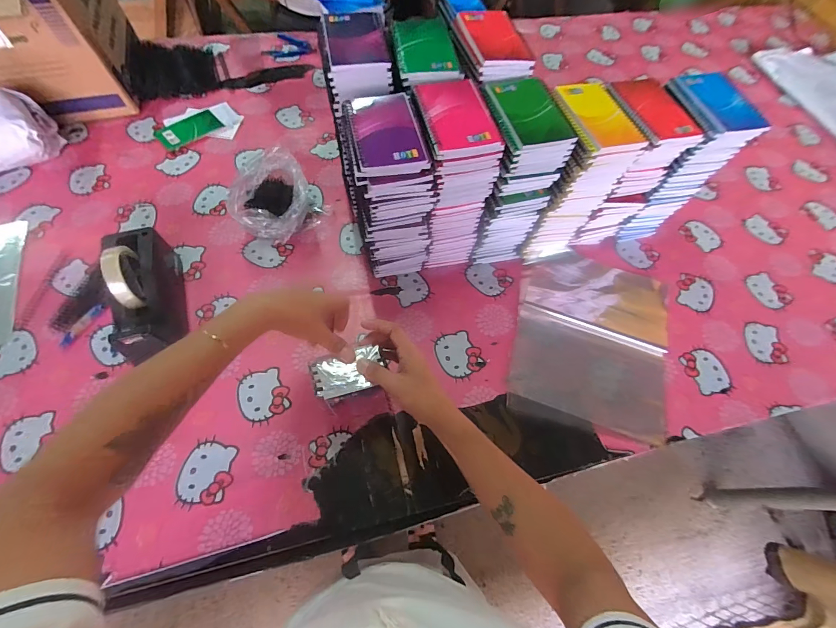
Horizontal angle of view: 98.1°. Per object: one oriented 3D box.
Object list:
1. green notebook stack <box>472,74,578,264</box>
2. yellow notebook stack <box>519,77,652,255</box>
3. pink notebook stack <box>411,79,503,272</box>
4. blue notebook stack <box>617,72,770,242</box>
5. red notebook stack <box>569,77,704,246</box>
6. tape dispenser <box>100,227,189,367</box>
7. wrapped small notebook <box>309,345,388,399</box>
[{"bbox_3d":[0.148,-0.217,0.616,0.106,0.273,0.141,-5,64,-6],"label":"green notebook stack"},{"bbox_3d":[0.239,-0.216,0.614,0.102,0.271,0.130,-14,65,-11],"label":"yellow notebook stack"},{"bbox_3d":[0.044,-0.204,0.592,0.099,0.272,0.139,-10,65,-9],"label":"pink notebook stack"},{"bbox_3d":[0.437,-0.255,0.650,0.108,0.264,0.130,-2,64,-5],"label":"blue notebook stack"},{"bbox_3d":[0.336,-0.234,0.629,0.108,0.263,0.127,-6,64,-7],"label":"red notebook stack"},{"bbox_3d":[-0.412,-0.027,0.558,0.075,0.117,0.213,-17,66,-12],"label":"tape dispenser"},{"bbox_3d":[-0.086,0.074,0.459,0.090,0.010,0.051,-15,65,-11],"label":"wrapped small notebook"}]

